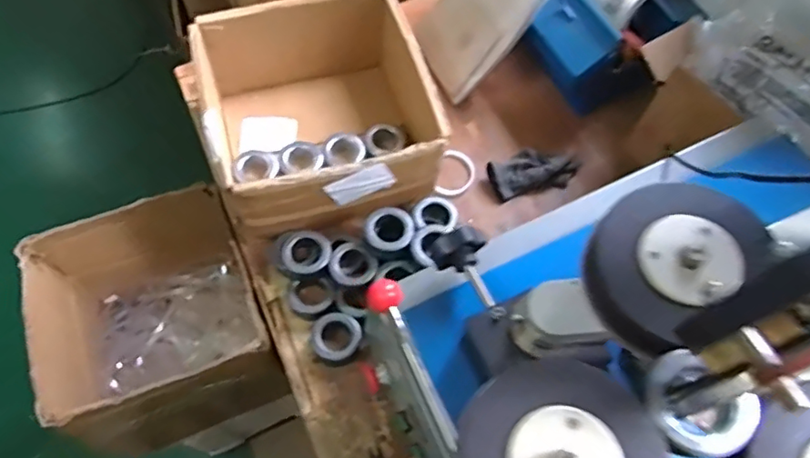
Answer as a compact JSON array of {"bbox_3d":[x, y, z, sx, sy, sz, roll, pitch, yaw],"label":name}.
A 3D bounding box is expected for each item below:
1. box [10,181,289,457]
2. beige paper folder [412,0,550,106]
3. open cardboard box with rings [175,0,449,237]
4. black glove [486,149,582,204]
[{"bbox_3d":[-0.403,0.163,0.959,0.306,0.294,0.316,-20,65,-13],"label":"box"},{"bbox_3d":[0.125,-0.374,0.962,0.030,0.271,0.179,-14,65,-48],"label":"beige paper folder"},{"bbox_3d":[-0.134,-0.180,0.904,0.369,0.185,0.352,-20,66,-13],"label":"open cardboard box with rings"},{"bbox_3d":[0.217,-0.101,0.961,0.147,0.036,0.081,-20,66,-13],"label":"black glove"}]

